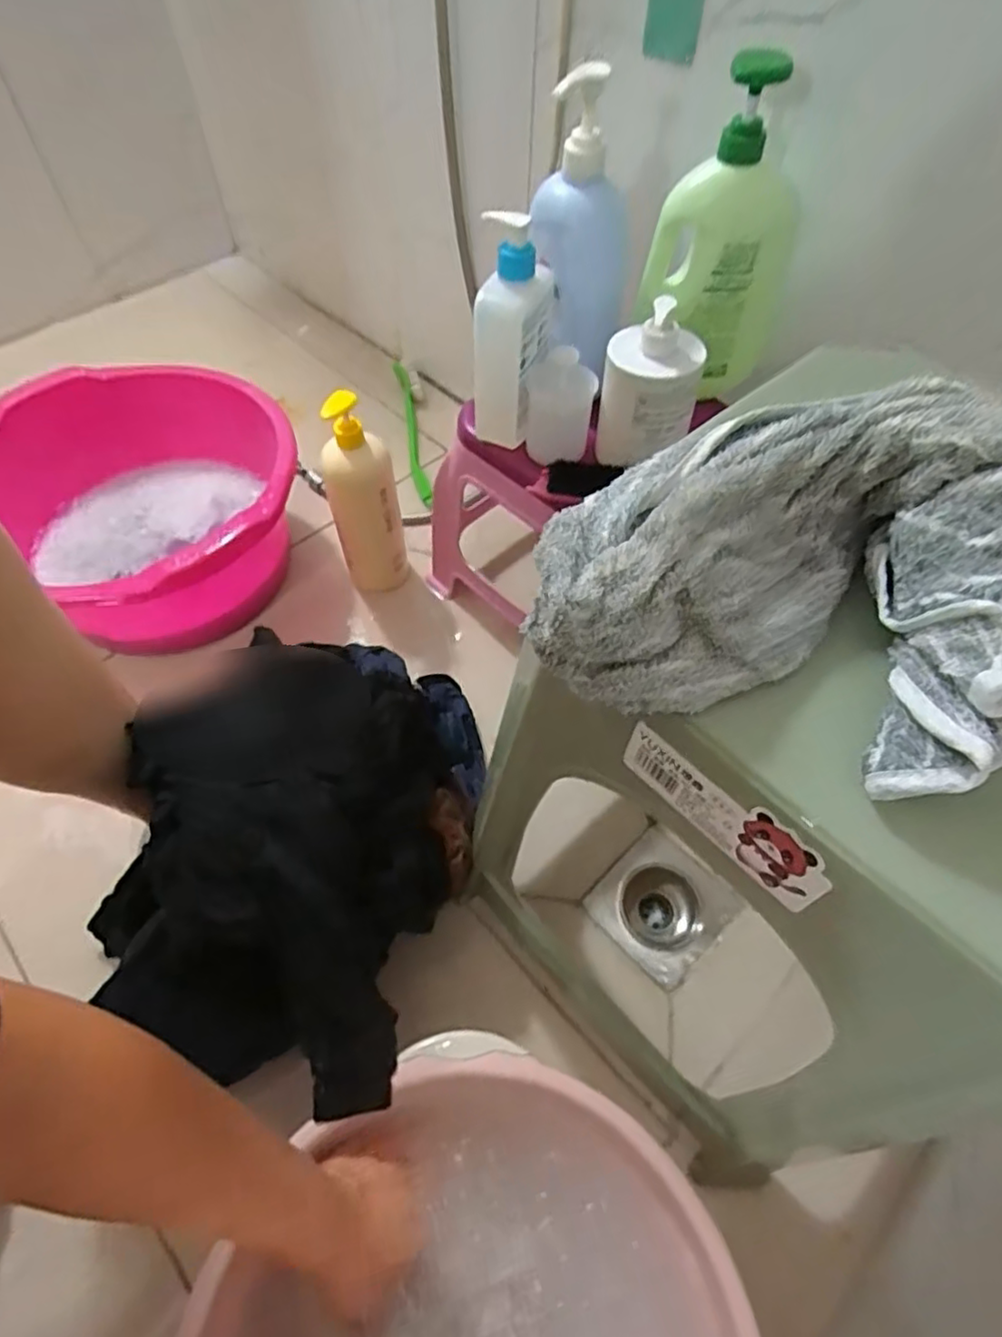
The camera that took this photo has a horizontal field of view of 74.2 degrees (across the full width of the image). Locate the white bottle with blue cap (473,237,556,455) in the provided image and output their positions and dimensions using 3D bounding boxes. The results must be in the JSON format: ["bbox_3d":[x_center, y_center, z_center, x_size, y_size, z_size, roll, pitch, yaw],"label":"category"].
[{"bbox_3d":[0.008,-0.285,0.599,0.067,0.163,0.055,2,55,1],"label":"white bottle with blue cap"}]

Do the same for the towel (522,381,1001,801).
[{"bbox_3d":[0.112,-0.043,0.242,0.187,0.060,0.146,15,56,10],"label":"towel"}]

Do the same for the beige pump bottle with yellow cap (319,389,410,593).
[{"bbox_3d":[-0.164,-0.198,0.798,0.077,0.271,0.057,-14,56,-10],"label":"beige pump bottle with yellow cap"}]

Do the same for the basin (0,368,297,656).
[{"bbox_3d":[-0.434,-0.181,0.813,0.344,0.181,0.358,0,55,0],"label":"basin"}]

